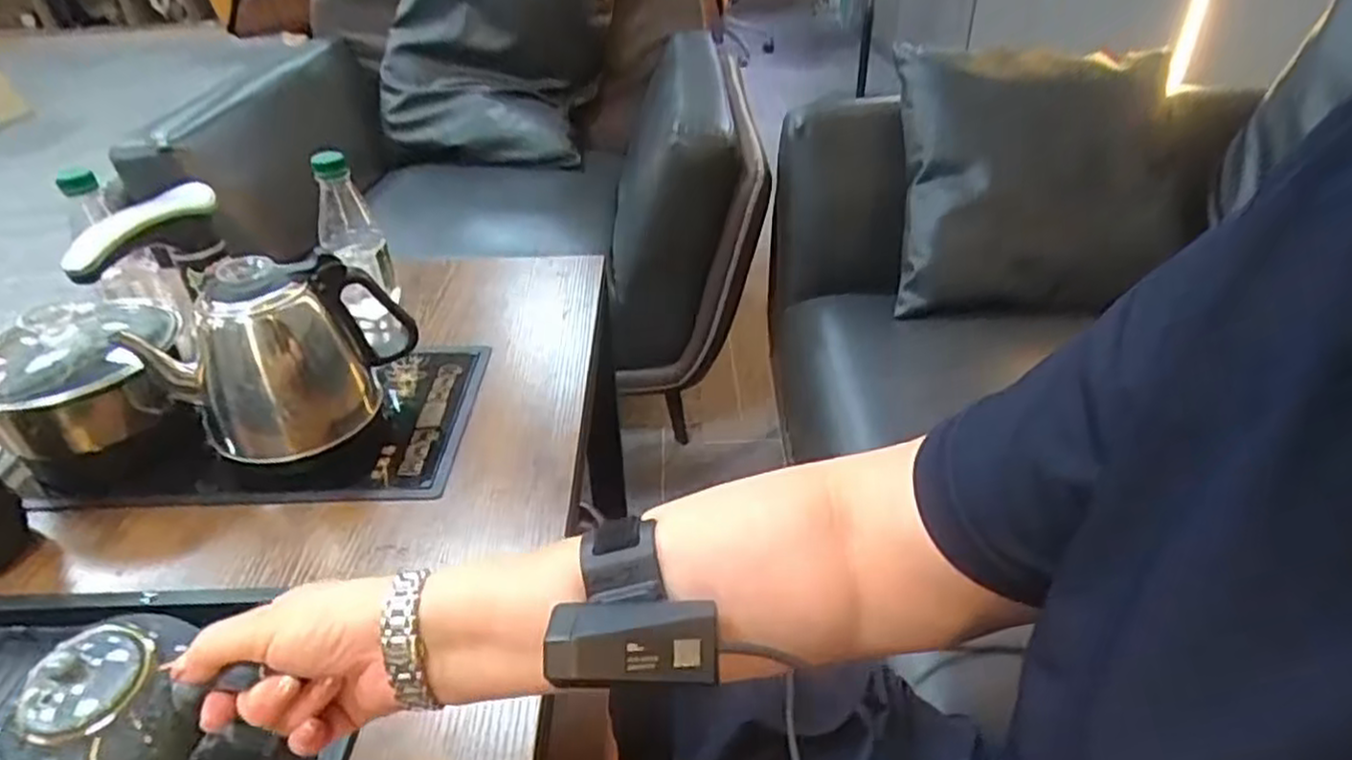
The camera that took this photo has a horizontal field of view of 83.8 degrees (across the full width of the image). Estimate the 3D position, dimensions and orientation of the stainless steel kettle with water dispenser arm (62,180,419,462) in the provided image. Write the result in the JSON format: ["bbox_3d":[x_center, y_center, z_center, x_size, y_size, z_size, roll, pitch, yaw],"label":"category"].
[{"bbox_3d":[-0.351,-0.056,0.622,0.157,0.177,0.179,25,43,33],"label":"stainless steel kettle with water dispenser arm"}]

